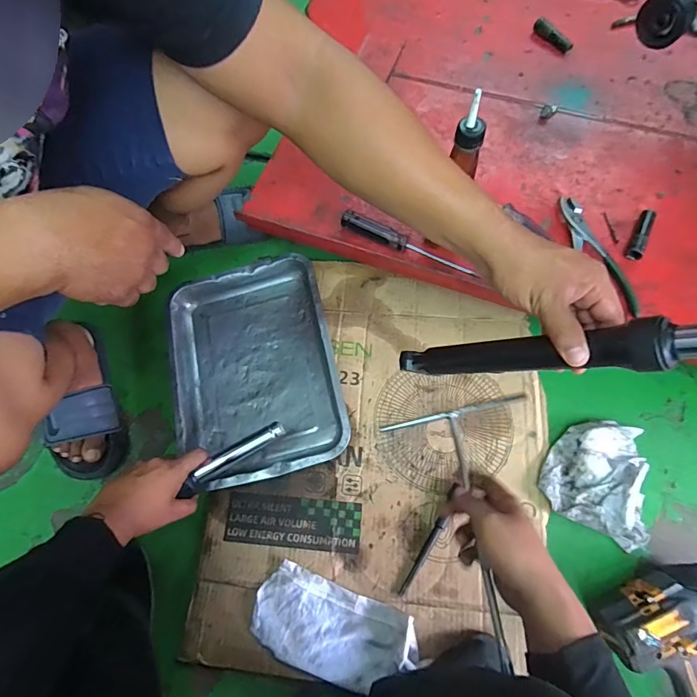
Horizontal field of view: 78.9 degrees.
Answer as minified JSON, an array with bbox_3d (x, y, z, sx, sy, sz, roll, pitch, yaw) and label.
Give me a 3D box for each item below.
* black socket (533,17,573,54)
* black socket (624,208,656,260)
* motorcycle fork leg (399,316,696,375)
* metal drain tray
[{"bbox_3d":[0.352,-0.540,0.729,0.023,0.017,0.078,-38,72,-9],"label":"black socket"},{"bbox_3d":[0.409,-0.159,0.593,0.020,0.019,0.077,27,74,13],"label":"black socket"},{"bbox_3d":[0.204,0.002,0.381,0.037,0.396,0.038,32,68,-29],"label":"motorcycle fork leg"},{"bbox_3d":[-0.157,0.024,0.692,0.259,0.060,0.351,-13,69,-2],"label":"metal drain tray"}]

